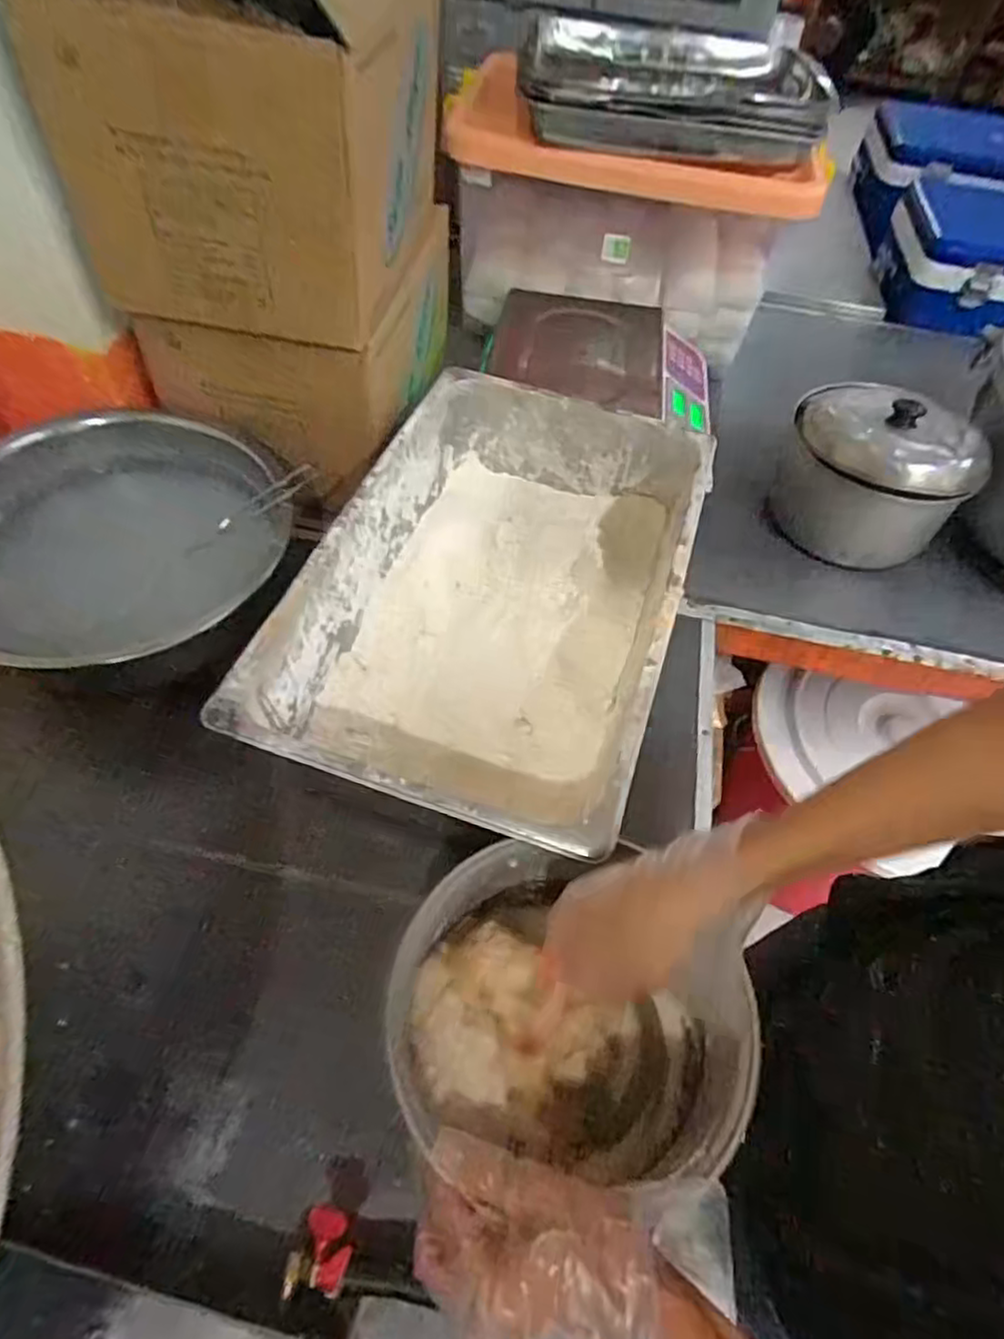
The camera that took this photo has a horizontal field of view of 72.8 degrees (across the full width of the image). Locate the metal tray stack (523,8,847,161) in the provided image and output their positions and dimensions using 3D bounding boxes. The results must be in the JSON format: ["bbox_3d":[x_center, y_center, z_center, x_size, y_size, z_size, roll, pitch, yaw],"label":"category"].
[{"bbox_3d":[0.222,-0.774,0.904,0.373,0.065,0.319,4,53,-2],"label":"metal tray stack"}]

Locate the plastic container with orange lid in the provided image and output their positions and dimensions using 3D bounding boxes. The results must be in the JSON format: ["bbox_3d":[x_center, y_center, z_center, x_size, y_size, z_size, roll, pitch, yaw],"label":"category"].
[{"bbox_3d":[0.178,-0.658,1.002,0.485,0.253,0.232,11,54,4],"label":"plastic container with orange lid"}]

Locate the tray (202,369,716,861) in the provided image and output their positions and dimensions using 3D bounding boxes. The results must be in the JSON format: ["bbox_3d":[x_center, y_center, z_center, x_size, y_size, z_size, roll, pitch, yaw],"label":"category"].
[{"bbox_3d":[0.001,-0.074,0.701,0.327,0.156,0.510,18,54,8],"label":"tray"}]

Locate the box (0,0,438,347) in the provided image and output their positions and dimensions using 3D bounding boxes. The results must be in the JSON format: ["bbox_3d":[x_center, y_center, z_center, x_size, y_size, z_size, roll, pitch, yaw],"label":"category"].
[{"bbox_3d":[-0.217,-0.517,0.632,0.260,0.268,0.320,9,53,2],"label":"box"}]

